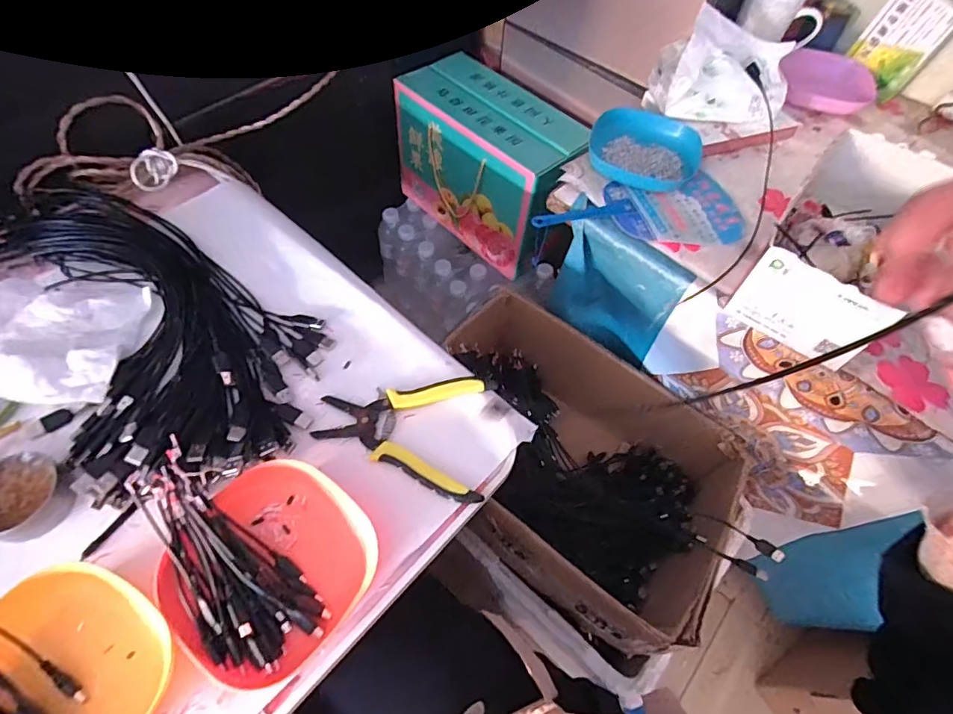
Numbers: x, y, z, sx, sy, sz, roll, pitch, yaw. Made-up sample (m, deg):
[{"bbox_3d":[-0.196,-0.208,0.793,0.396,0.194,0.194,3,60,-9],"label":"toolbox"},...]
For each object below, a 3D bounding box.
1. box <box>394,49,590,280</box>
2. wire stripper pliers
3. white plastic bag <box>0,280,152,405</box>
[{"bbox_3d":[0.020,-0.359,0.924,0.170,0.240,0.333,-39,69,-24],"label":"box"},{"bbox_3d":[-0.064,0.059,0.452,0.152,0.011,0.117,12,59,2],"label":"wire stripper pliers"},{"bbox_3d":[-0.407,-0.023,0.469,0.155,0.032,0.154,0,59,-5],"label":"white plastic bag"}]

